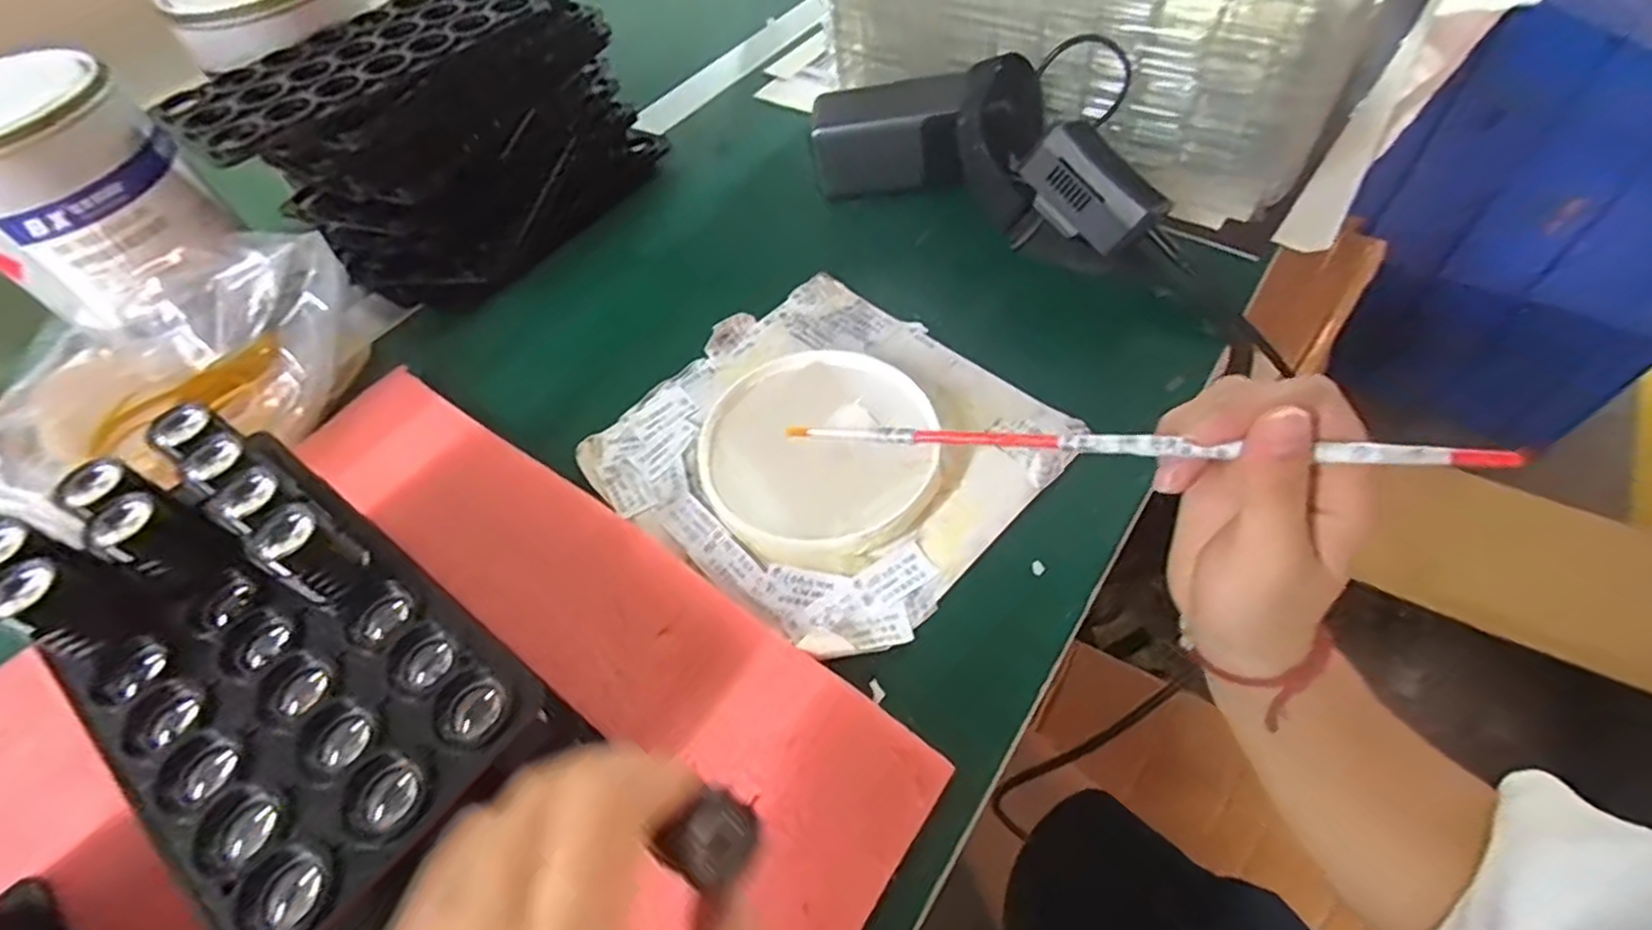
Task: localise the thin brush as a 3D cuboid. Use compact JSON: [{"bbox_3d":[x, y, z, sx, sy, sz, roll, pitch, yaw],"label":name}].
[{"bbox_3d":[0.097,-0.008,0.267,0.248,0.007,0.006,3,53,26],"label":"thin brush"}]

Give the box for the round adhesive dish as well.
[{"bbox_3d":[-0.004,-0.007,0.362,0.120,0.018,0.115,-3,54,4],"label":"round adhesive dish"}]

